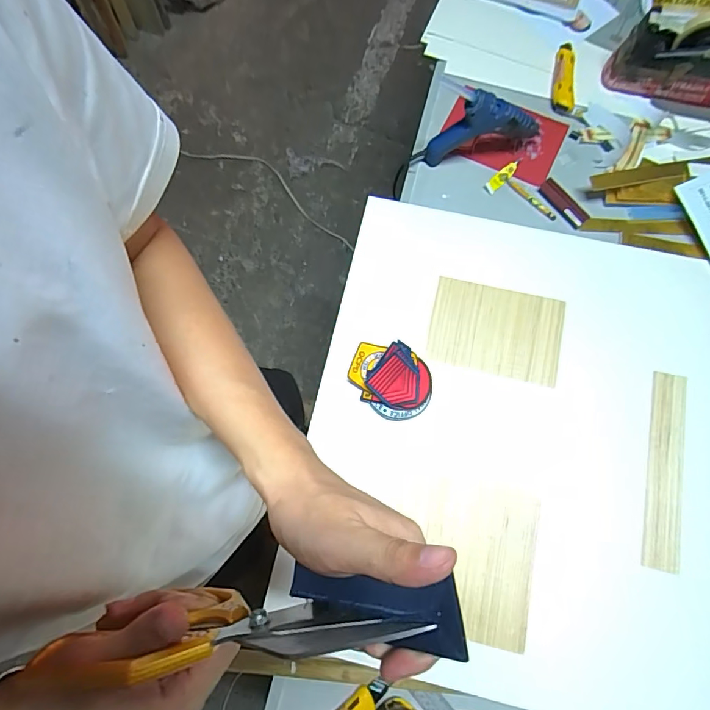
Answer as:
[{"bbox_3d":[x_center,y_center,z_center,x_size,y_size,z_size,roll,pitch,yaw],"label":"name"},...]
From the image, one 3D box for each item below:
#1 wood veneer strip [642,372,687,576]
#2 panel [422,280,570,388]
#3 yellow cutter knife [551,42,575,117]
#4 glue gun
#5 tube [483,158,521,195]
[{"bbox_3d":[0.431,0.156,0.618,0.053,0.005,0.266,16,74,-3],"label":"wood veneer strip"},{"bbox_3d":[0.214,-0.037,0.682,0.193,0.008,0.135,13,78,9],"label":"panel"},{"bbox_3d":[0.368,-0.491,0.783,0.036,0.019,0.138,7,75,3],"label":"yellow cutter knife"},{"bbox_3d":[0.195,-0.352,0.698,0.191,0.121,0.030,-11,74,-2],"label":"glue gun"},{"bbox_3d":[0.250,-0.301,0.744,0.082,0.009,0.020,-43,78,-10],"label":"tube"}]

